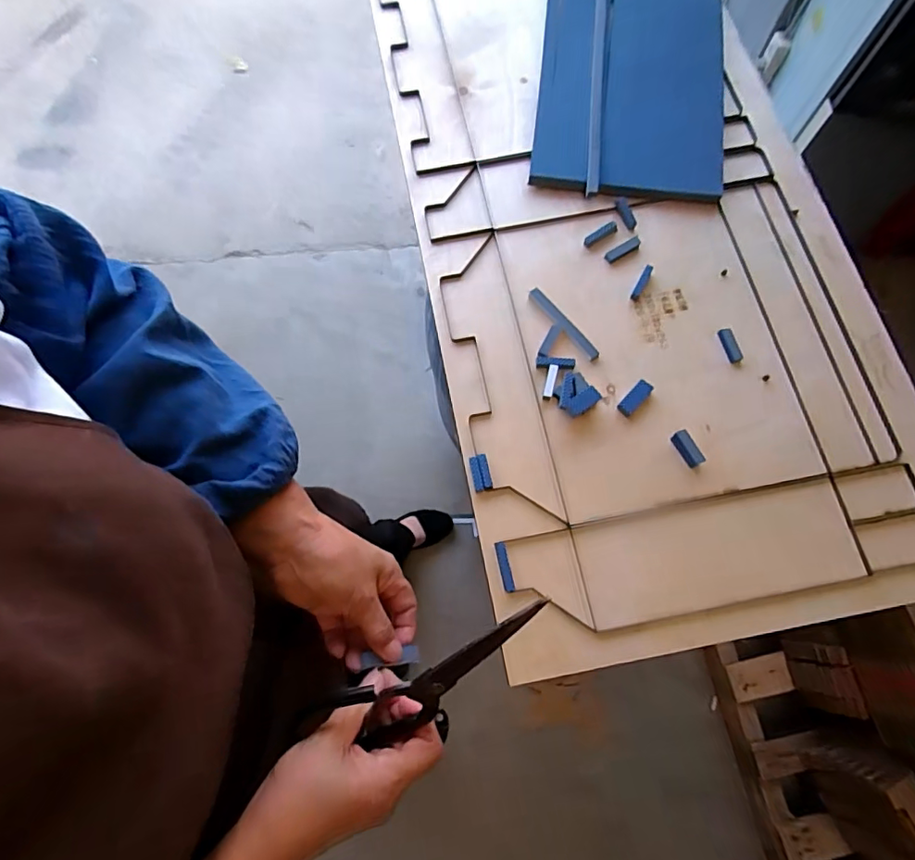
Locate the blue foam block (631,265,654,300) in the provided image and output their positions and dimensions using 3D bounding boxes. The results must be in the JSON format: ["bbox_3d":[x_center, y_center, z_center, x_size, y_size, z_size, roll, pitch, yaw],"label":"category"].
[{"bbox_3d":[0.207,-0.165,0.589,0.009,0.007,0.046,28,76,9],"label":"blue foam block"}]

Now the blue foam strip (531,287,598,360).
[{"bbox_3d":[0.117,-0.118,0.576,0.013,0.004,0.105,-38,76,-9],"label":"blue foam strip"}]

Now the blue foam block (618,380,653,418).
[{"bbox_3d":[0.186,-0.033,0.550,0.017,0.010,0.042,42,79,12],"label":"blue foam block"}]

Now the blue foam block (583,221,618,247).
[{"bbox_3d":[0.167,-0.227,0.610,0.046,0.004,0.013,-31,75,-7],"label":"blue foam block"}]

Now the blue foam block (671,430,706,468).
[{"bbox_3d":[0.231,0.019,0.527,0.014,0.018,0.037,-31,75,-7],"label":"blue foam block"}]

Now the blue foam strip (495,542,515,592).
[{"bbox_3d":[0.045,0.131,0.504,0.011,0.004,0.045,-10,74,-1],"label":"blue foam strip"}]

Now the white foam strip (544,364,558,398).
[{"bbox_3d":[0.099,-0.052,0.559,0.009,0.004,0.036,14,75,6],"label":"white foam strip"}]

